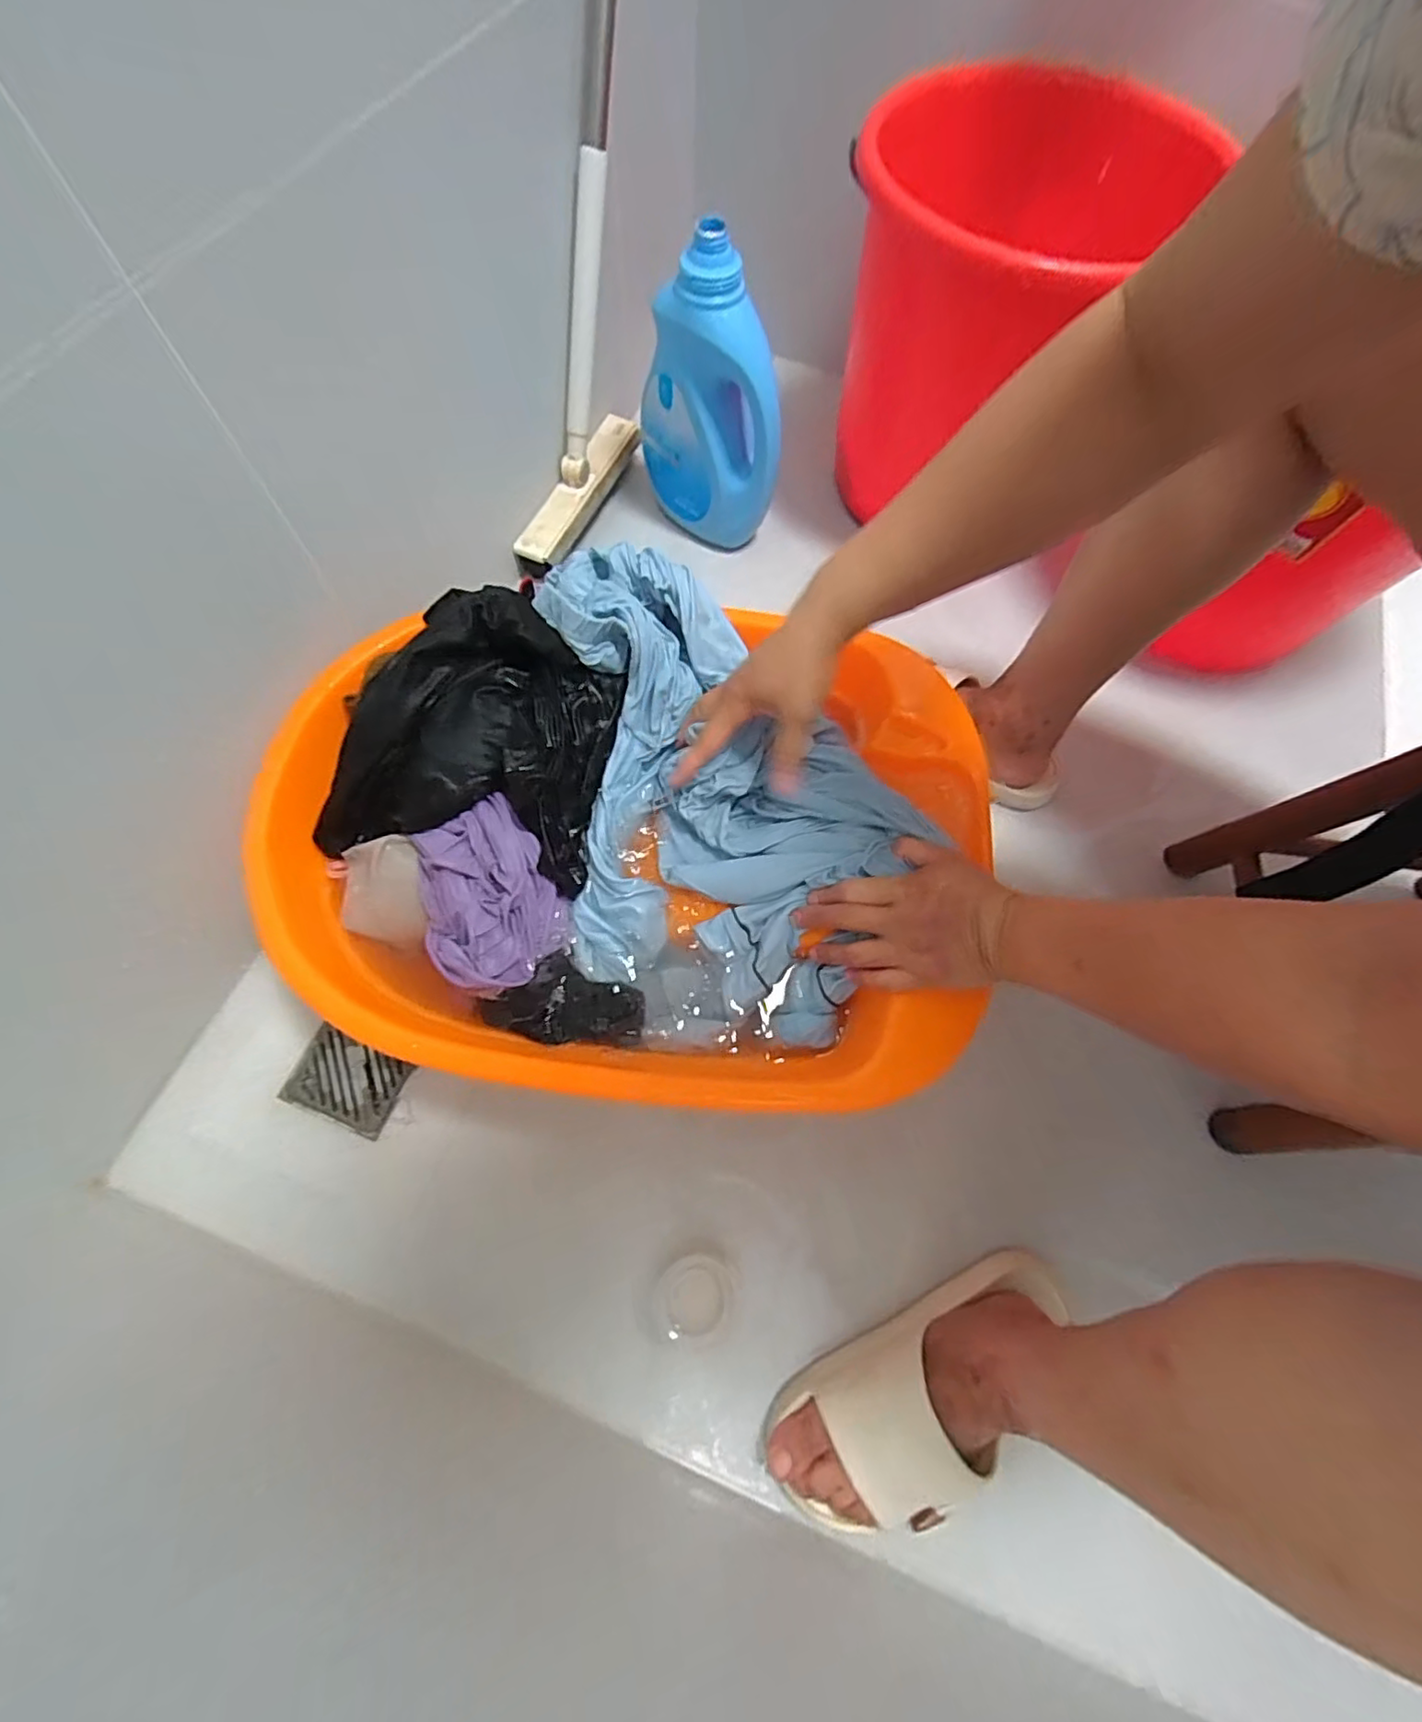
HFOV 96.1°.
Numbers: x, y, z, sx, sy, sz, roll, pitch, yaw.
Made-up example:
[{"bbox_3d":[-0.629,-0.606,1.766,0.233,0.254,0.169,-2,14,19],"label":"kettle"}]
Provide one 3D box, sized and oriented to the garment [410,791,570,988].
[{"bbox_3d":[-0.173,0.026,0.489,0.099,0.034,0.138,-26,72,-13],"label":"garment"}]

